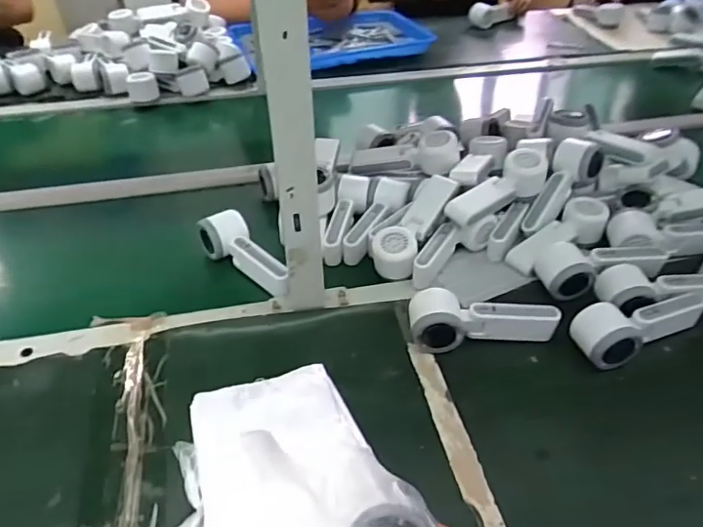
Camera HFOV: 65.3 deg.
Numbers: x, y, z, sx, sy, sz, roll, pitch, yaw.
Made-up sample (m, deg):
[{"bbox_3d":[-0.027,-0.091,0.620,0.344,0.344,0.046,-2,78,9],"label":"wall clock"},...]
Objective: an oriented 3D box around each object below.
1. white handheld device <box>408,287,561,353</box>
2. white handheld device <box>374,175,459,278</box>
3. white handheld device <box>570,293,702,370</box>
[{"bbox_3d":[0.149,0.070,0.633,0.162,0.051,0.060,3,43,0],"label":"white handheld device"},{"bbox_3d":[0.088,-0.054,0.736,0.061,0.046,0.160,26,63,23],"label":"white handheld device"},{"bbox_3d":[0.315,0.066,0.601,0.138,0.051,0.064,-8,44,-12],"label":"white handheld device"}]

